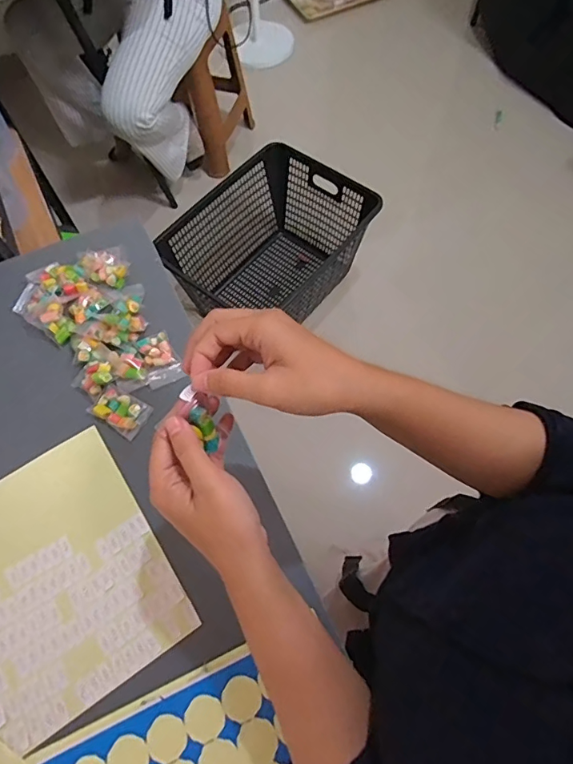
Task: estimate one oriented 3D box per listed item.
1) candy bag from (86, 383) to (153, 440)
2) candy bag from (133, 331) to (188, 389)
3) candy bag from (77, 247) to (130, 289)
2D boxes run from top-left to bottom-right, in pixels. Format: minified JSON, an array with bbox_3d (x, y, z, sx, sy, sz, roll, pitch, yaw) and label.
[{"bbox_3d":[-0.160,0.027,0.451,0.052,0.009,0.035,29,69,15],"label":"candy bag"},{"bbox_3d":[-0.130,-0.024,0.476,0.035,0.010,0.057,-23,66,-9],"label":"candy bag"},{"bbox_3d":[-0.204,-0.131,0.523,0.048,0.014,0.061,-31,68,-13],"label":"candy bag"}]

